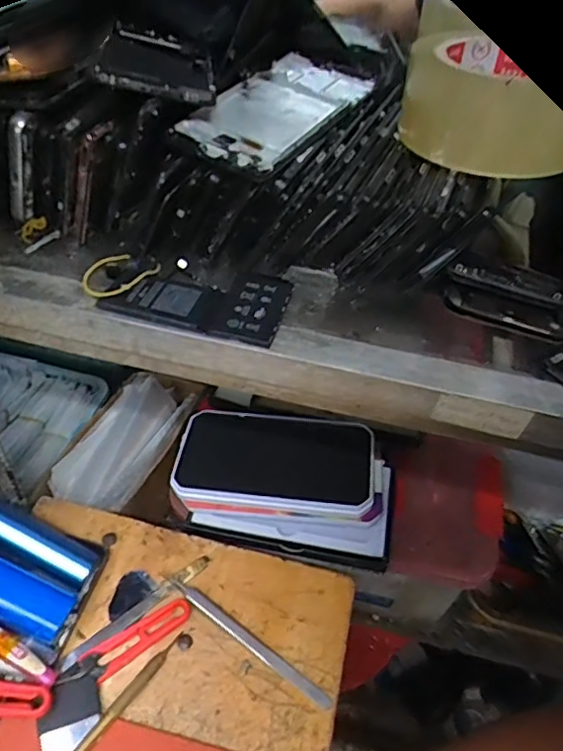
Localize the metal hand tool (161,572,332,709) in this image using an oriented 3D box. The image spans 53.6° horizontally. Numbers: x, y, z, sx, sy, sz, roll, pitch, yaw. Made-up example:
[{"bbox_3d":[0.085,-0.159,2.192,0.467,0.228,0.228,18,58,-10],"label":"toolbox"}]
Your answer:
[{"bbox_3d":[-0.029,0.197,0.422,0.154,0.011,0.012,30,50,21],"label":"metal hand tool"}]

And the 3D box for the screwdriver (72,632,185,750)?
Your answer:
[{"bbox_3d":[-0.108,0.221,0.384,0.011,0.016,0.108,28,49,20],"label":"screwdriver"}]

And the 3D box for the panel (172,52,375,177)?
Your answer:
[{"bbox_3d":[-0.001,-0.166,0.346,0.067,0.004,0.138,29,56,17],"label":"panel"}]

